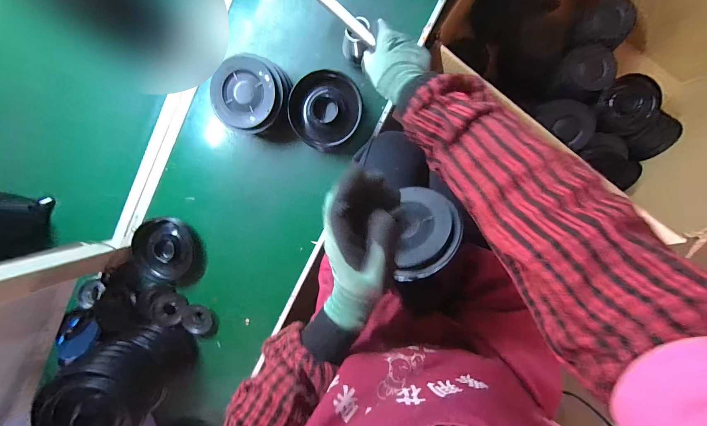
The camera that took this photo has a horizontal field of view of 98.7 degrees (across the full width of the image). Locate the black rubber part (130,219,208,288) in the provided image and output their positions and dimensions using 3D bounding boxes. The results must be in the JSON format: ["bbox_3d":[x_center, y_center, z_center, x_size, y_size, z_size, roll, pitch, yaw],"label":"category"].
[{"bbox_3d":[-0.343,0.075,0.573,0.110,0.031,0.138,-31,92,8],"label":"black rubber part"}]

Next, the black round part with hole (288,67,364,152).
[{"bbox_3d":[-0.047,-0.171,0.517,0.112,0.054,0.119,1,96,6],"label":"black round part with hole"}]

